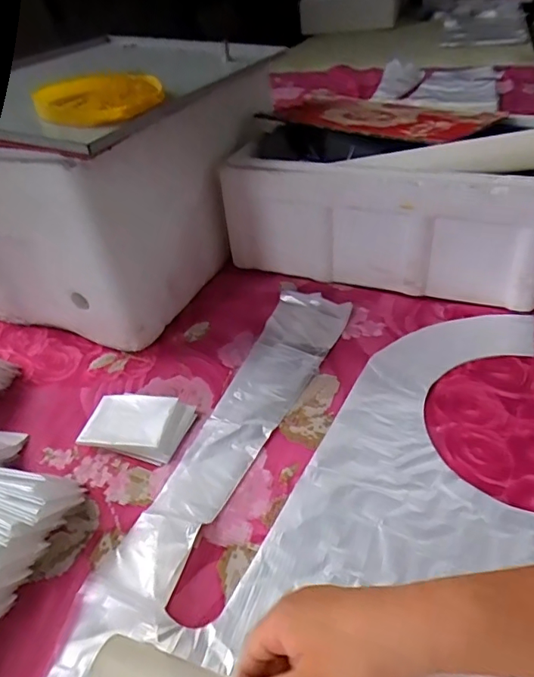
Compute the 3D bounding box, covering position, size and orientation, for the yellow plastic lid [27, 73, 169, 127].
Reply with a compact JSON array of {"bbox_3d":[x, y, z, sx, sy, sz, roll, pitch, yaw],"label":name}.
[{"bbox_3d":[-0.173,-0.252,0.521,0.127,0.024,0.127,-18,41,-15],"label":"yellow plastic lid"}]

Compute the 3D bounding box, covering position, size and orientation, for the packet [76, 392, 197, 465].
[{"bbox_3d":[-0.130,0.084,0.500,0.099,0.018,0.067,7,40,14],"label":"packet"}]

